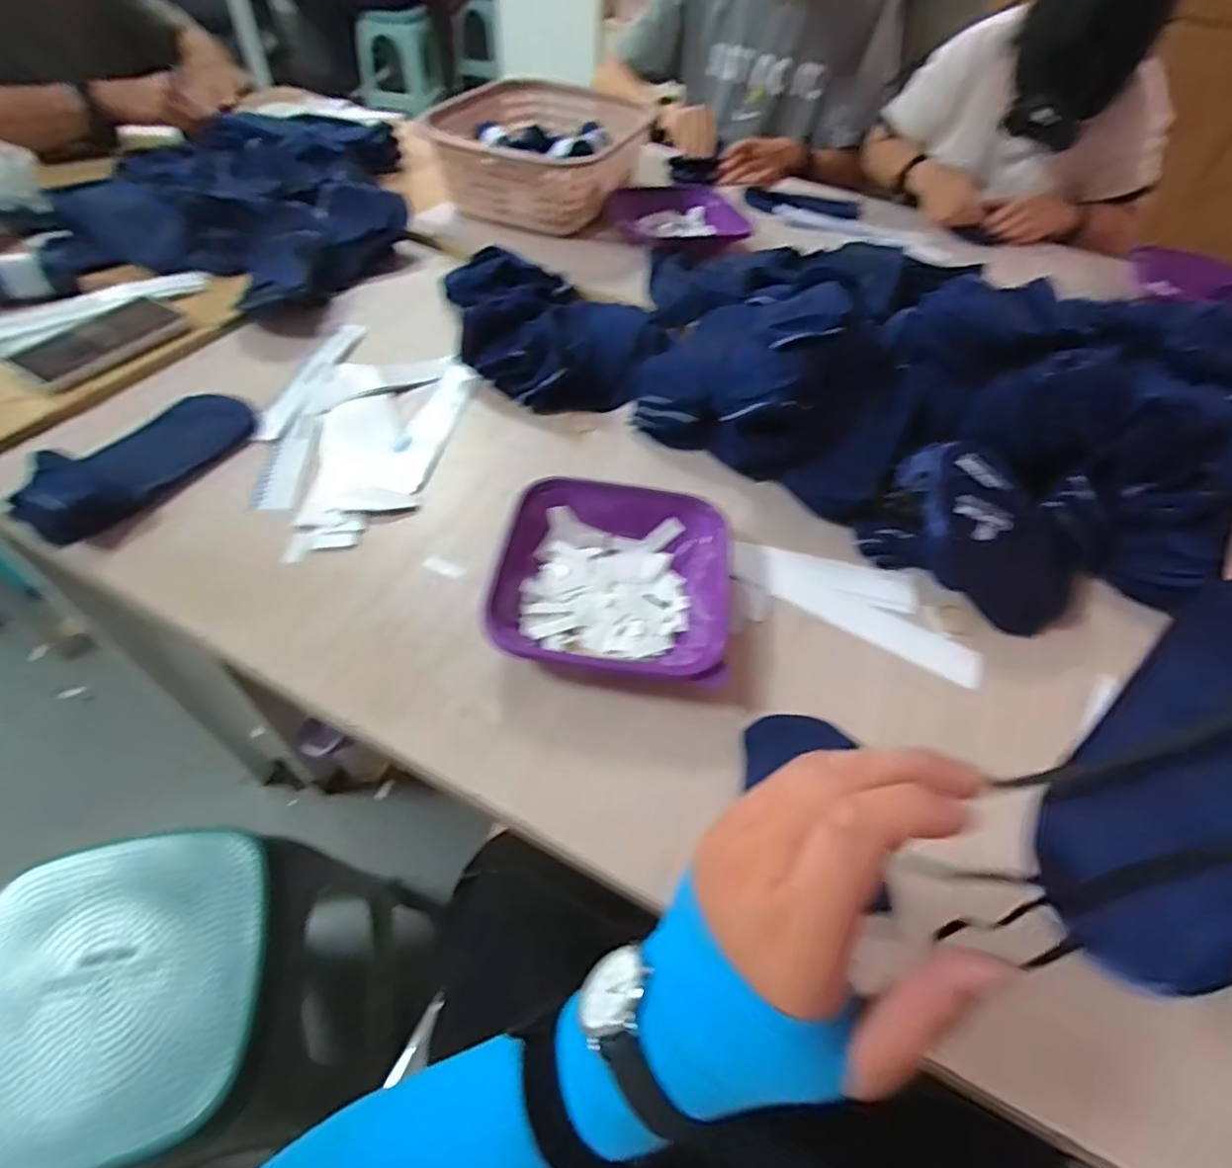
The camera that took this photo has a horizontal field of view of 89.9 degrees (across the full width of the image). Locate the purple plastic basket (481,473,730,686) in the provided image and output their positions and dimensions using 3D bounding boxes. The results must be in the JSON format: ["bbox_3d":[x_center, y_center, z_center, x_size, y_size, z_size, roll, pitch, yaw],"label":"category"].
[{"bbox_3d":[-0.001,-0.008,0.502,0.184,0.038,0.184,9,52,1],"label":"purple plastic basket"}]

